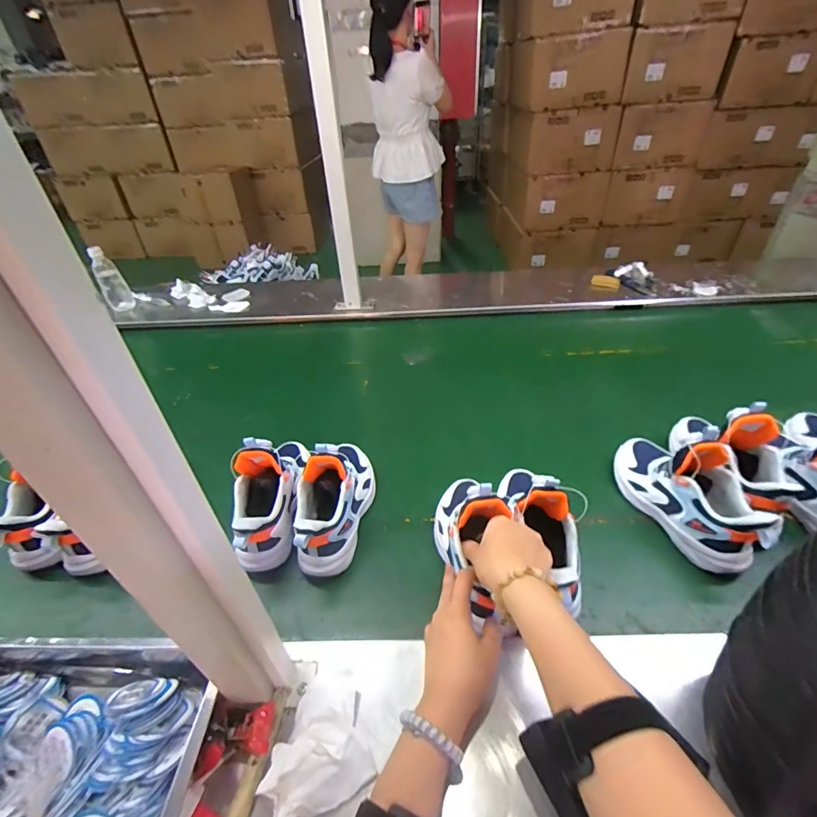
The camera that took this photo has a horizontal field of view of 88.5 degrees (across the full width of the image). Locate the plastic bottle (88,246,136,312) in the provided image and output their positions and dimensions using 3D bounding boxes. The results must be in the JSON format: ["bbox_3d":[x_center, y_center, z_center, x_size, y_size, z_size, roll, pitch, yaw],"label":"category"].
[{"bbox_3d":[-0.772,-0.334,1.087,0.062,0.161,0.060,-25,44,-26],"label":"plastic bottle"}]

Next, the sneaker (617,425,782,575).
[{"bbox_3d":[0.367,0.096,0.551,0.082,0.119,0.207,-11,39,-11],"label":"sneaker"}]

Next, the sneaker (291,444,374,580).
[{"bbox_3d":[-0.102,0.115,0.584,0.078,0.132,0.208,6,39,10],"label":"sneaker"}]

